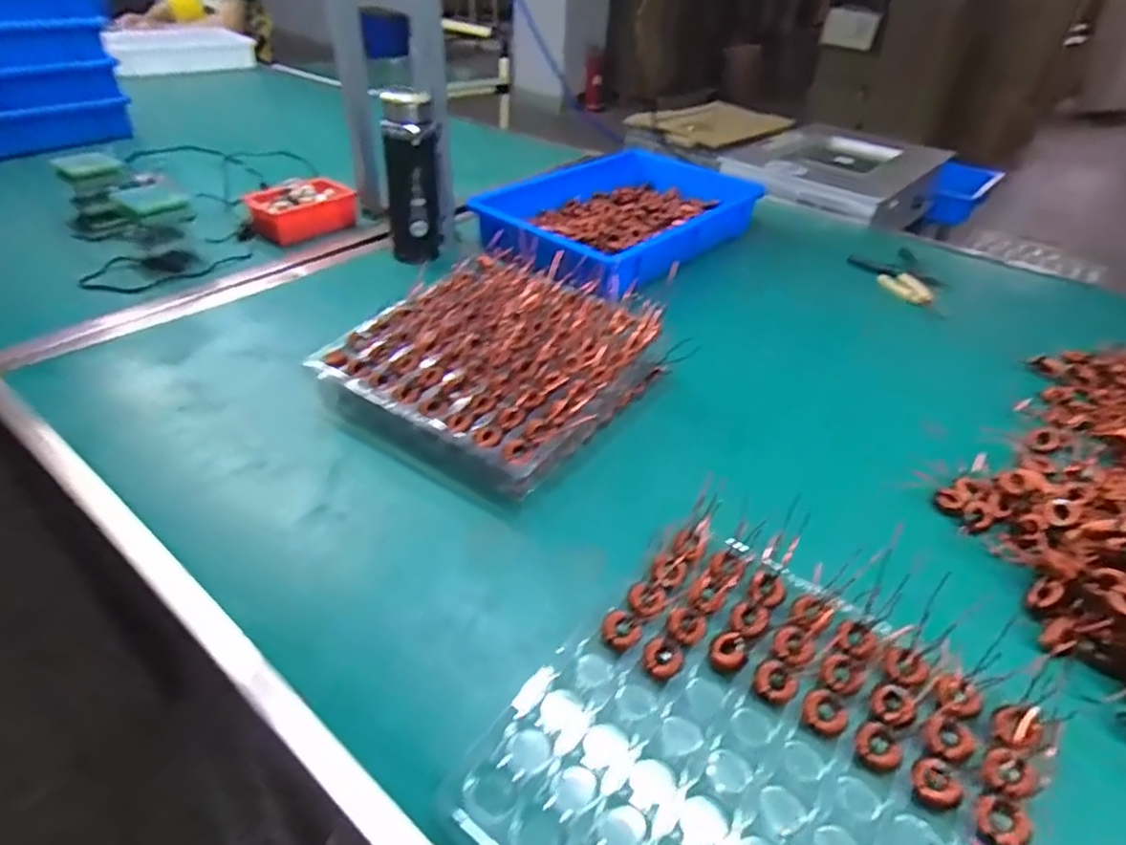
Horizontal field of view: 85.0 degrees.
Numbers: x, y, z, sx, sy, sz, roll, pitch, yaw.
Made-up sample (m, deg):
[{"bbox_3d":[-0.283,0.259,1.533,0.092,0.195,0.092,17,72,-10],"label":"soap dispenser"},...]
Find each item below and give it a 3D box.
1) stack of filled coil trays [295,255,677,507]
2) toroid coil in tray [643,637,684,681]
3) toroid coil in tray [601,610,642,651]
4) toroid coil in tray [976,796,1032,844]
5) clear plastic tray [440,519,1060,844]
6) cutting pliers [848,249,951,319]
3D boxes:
[{"bbox_3d":[-0.072,-0.070,0.670,0.280,0.078,0.276,25,43,24],"label":"stack of filled coil trays"},{"bbox_3d":[0.068,0.161,0.421,0.024,0.009,0.028,-25,47,-31],"label":"toroid coil in tray"},{"bbox_3d":[0.041,0.148,0.436,0.027,0.006,0.025,32,46,30],"label":"toroid coil in tray"},{"bbox_3d":[0.252,0.228,0.352,0.025,0.008,0.025,-40,38,-17],"label":"toroid coil in tray"},{"bbox_3d":[0.123,0.212,0.376,0.281,0.033,0.275,28,45,27],"label":"clear plastic tray"},{"bbox_3d":[0.536,-0.223,0.959,0.110,0.015,0.195,-1,39,-6],"label":"cutting pliers"}]

